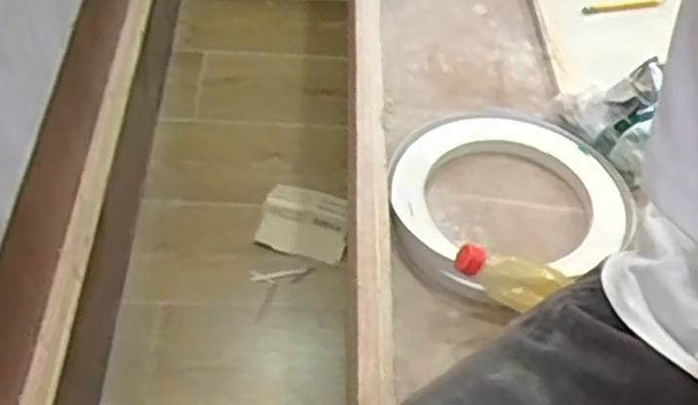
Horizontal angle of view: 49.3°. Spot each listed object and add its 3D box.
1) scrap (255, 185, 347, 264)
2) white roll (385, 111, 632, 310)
[{"bbox_3d":[-0.074,0.033,1.262,0.140,0.035,0.122,9,51,2],"label":"scrap"},{"bbox_3d":[0.168,-0.013,0.873,0.290,0.034,0.245,-21,56,-21],"label":"white roll"}]

